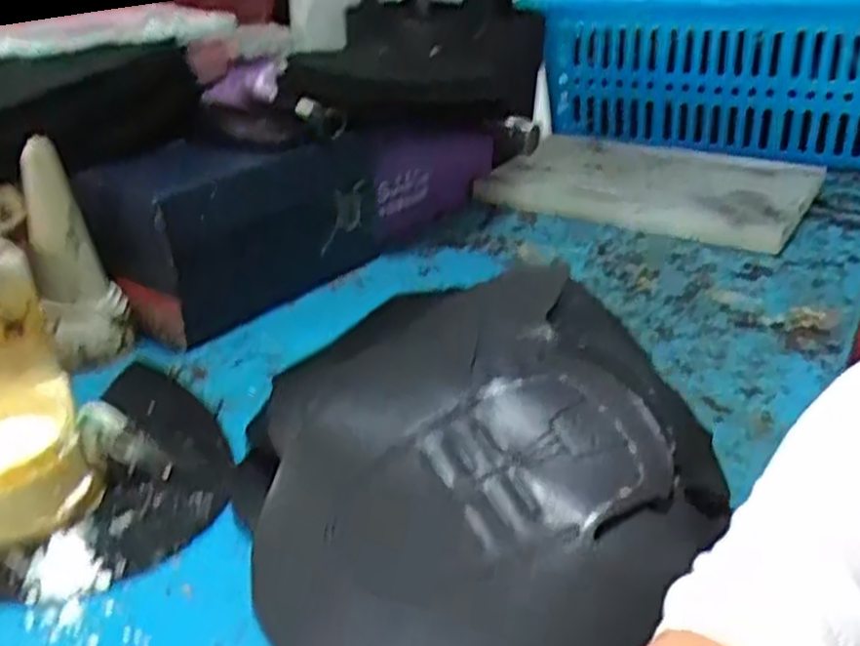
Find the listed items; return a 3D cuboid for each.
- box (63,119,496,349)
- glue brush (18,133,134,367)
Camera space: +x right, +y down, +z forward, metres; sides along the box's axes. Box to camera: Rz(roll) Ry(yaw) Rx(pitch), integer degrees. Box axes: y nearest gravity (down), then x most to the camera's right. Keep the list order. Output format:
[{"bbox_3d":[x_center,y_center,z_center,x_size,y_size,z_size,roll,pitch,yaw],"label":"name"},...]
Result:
[{"bbox_3d":[-0.085,-0.108,0.650,0.082,0.116,0.377,19,35,32],"label":"box"},{"bbox_3d":[-0.232,-0.039,0.508,0.055,0.137,0.043,-12,31,-19],"label":"glue brush"}]

